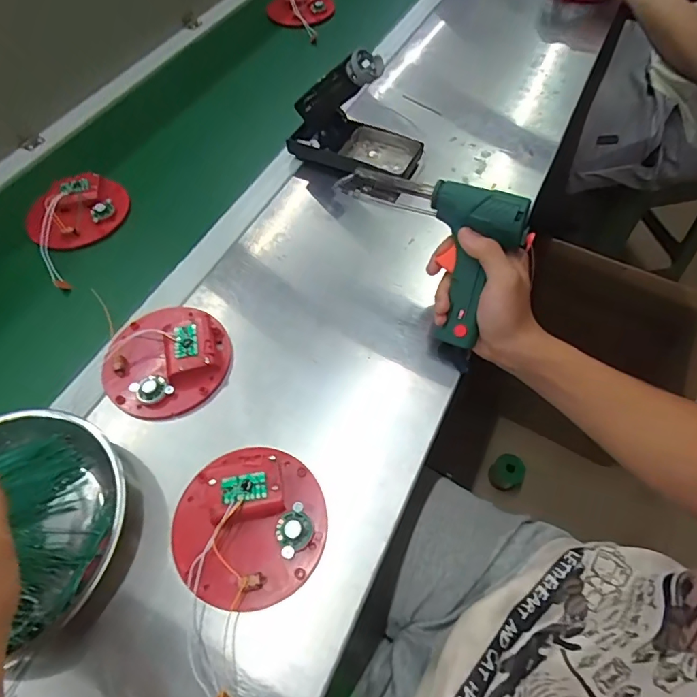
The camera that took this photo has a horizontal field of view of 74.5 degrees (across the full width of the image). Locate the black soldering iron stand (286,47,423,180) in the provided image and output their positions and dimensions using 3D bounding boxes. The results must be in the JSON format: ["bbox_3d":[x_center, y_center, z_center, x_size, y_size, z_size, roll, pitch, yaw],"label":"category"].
[{"bbox_3d":[0.007,-0.291,0.570,0.164,0.123,0.078,24,62,16],"label":"black soldering iron stand"}]

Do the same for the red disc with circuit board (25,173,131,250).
[{"bbox_3d":[-0.341,-0.178,0.575,0.118,0.031,0.109,-29,62,-15],"label":"red disc with circuit board"}]

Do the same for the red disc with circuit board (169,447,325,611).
[{"bbox_3d":[-0.080,0.137,0.366,0.119,0.023,0.117,-1,58,1],"label":"red disc with circuit board"}]

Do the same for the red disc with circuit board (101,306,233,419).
[{"bbox_3d":[-0.179,0.008,0.450,0.118,0.026,0.118,-1,58,1],"label":"red disc with circuit board"}]

